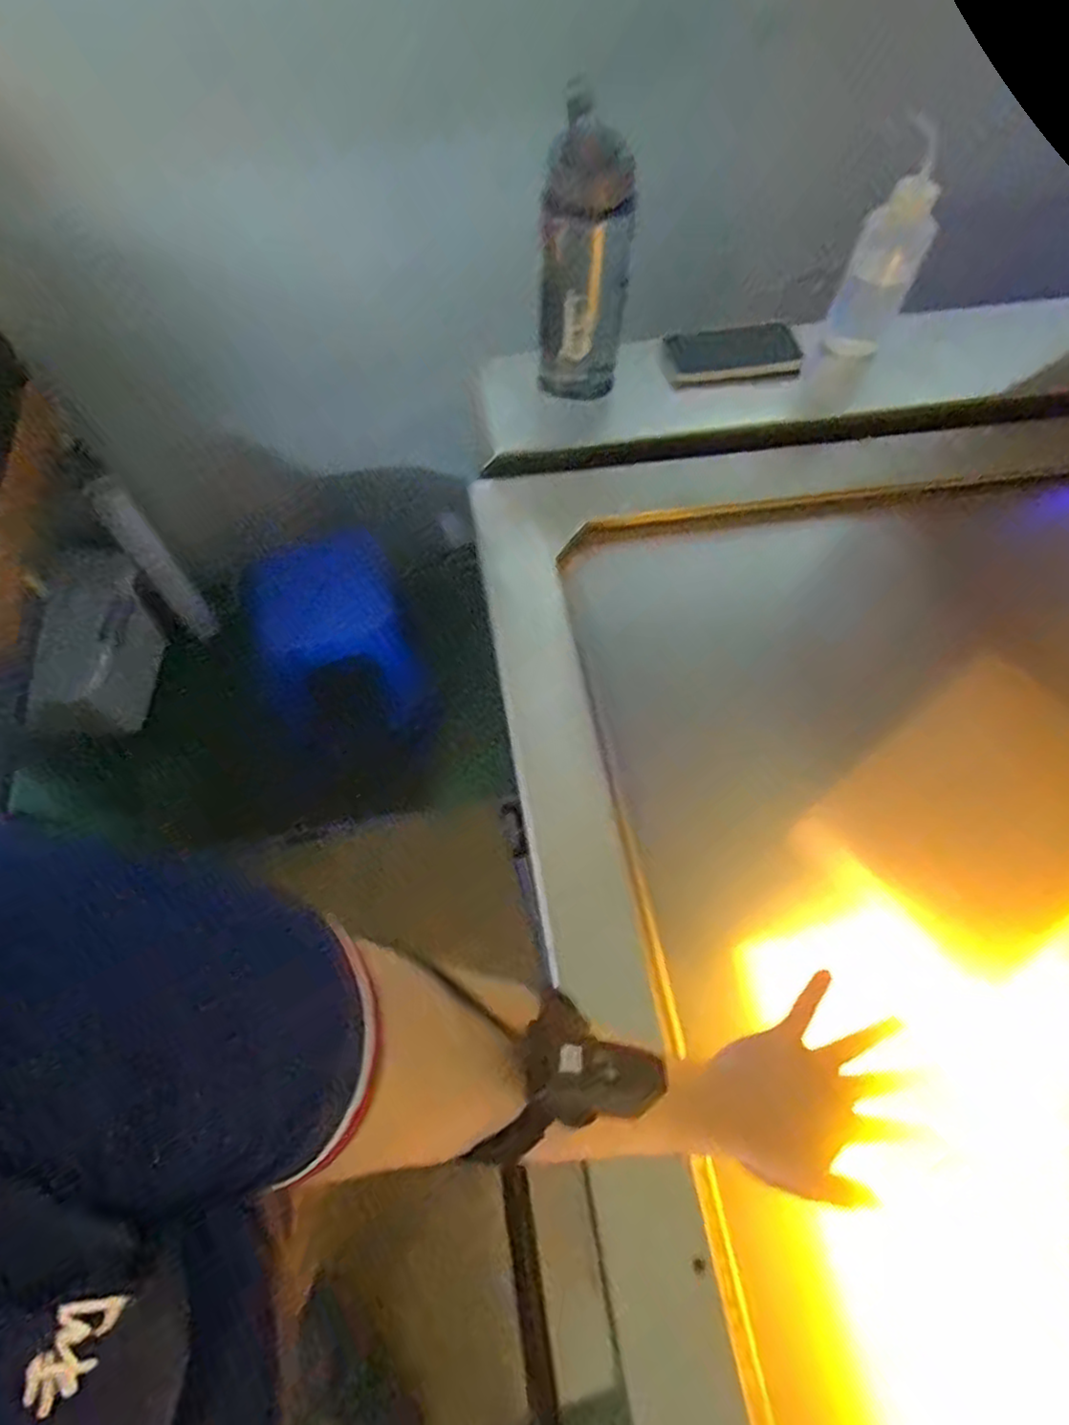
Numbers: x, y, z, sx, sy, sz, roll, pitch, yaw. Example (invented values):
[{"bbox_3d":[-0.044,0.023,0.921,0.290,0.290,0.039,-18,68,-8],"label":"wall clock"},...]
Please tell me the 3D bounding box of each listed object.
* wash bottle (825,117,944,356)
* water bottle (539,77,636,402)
[{"bbox_3d":[0.387,-0.492,0.765,0.077,0.207,0.063,28,67,12],"label":"wash bottle"},{"bbox_3d":[0.049,-0.467,0.722,0.091,0.245,0.101,-9,64,-5],"label":"water bottle"}]

